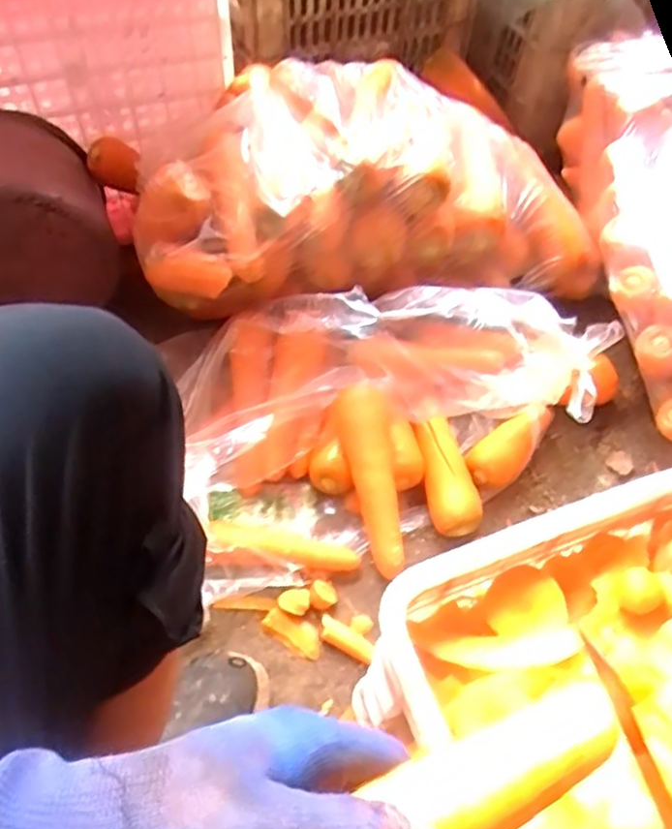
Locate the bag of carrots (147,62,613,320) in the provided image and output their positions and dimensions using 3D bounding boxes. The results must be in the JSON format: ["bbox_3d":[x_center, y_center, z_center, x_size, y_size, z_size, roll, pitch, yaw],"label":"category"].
[{"bbox_3d":[0.038,-0.262,0.792,0.522,0.176,0.229,-11,60,-10],"label":"bag of carrots"}]

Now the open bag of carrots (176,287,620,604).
[{"bbox_3d":[0.075,-0.010,0.732,0.477,0.166,0.252,-13,60,-11],"label":"open bag of carrots"}]

